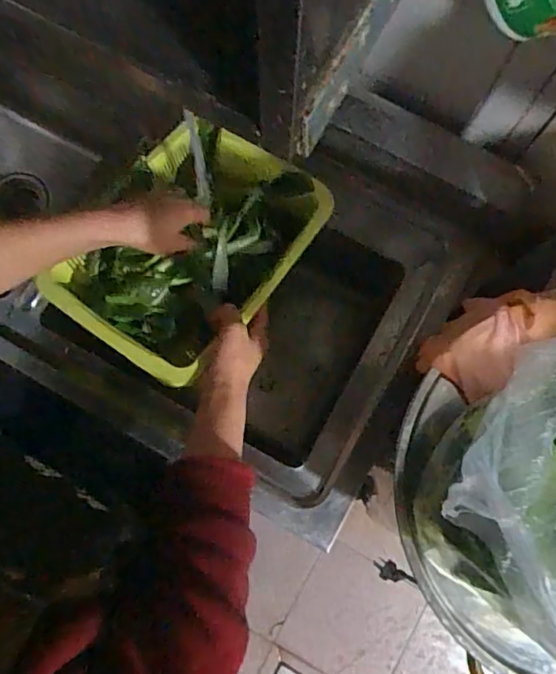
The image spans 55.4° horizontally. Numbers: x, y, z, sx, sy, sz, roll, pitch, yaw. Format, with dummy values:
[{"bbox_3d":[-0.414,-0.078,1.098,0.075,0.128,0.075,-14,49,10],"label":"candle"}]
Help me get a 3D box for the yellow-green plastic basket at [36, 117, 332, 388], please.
[{"bbox_3d":[-0.106,-0.112,0.638,0.228,0.066,0.303,35,80,6],"label":"yellow-green plastic basket"}]

